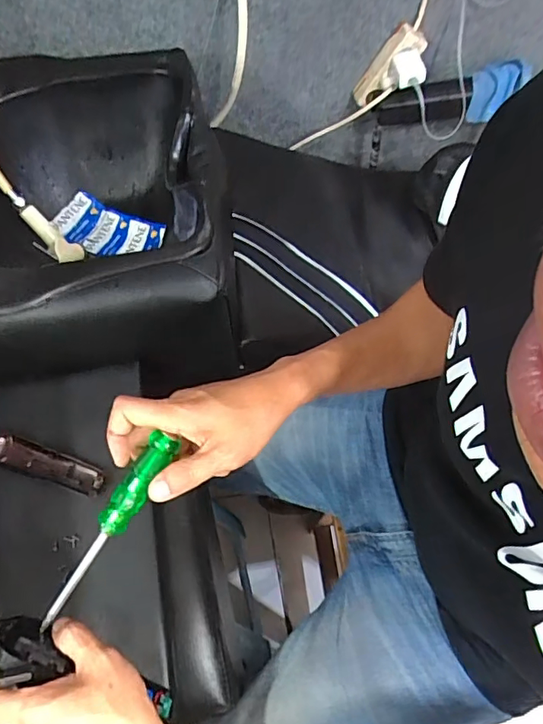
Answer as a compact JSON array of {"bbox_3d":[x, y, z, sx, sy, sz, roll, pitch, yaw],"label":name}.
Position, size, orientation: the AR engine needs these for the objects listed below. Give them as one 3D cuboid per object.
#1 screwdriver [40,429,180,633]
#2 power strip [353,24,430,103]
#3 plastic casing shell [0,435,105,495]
[{"bbox_3d":[-0.134,0.134,0.405,0.025,0.022,0.183,37,98,20],"label":"screwdriver"},{"bbox_3d":[0.226,-0.563,0.983,0.065,0.158,0.048,11,53,-34],"label":"power strip"},{"bbox_3d":[-0.270,0.123,0.612,0.145,0.017,0.033,15,61,10],"label":"plastic casing shell"}]

